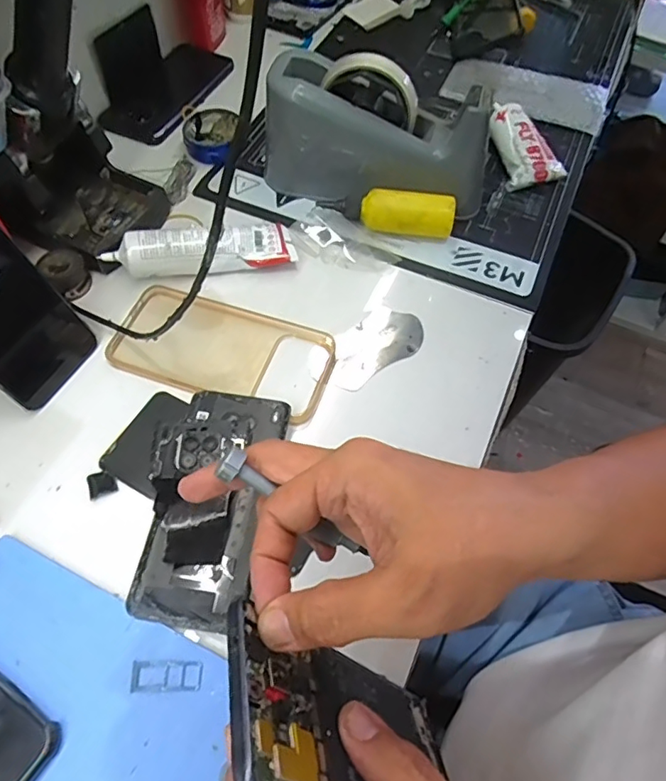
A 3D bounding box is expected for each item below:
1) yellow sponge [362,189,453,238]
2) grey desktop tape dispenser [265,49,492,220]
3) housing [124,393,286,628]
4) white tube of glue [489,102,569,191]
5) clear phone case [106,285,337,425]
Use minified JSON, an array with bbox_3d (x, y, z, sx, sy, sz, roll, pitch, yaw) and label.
[{"bbox_3d":[0.067,-0.158,0.484,0.081,0.036,0.033,8,60,1],"label":"yellow sponge"},{"bbox_3d":[0.039,-0.219,0.481,0.201,0.098,0.071,18,60,7],"label":"grey desktop tape dispenser"},{"bbox_3d":[-0.085,0.069,0.353,0.080,0.019,0.156,11,62,1],"label":"housing"},{"bbox_3d":[0.185,-0.249,0.535,0.057,0.016,0.099,-20,75,-3],"label":"white tube of glue"},{"bbox_3d":[-0.087,-0.030,0.429,0.169,0.018,0.083,17,60,7],"label":"clear phone case"}]

